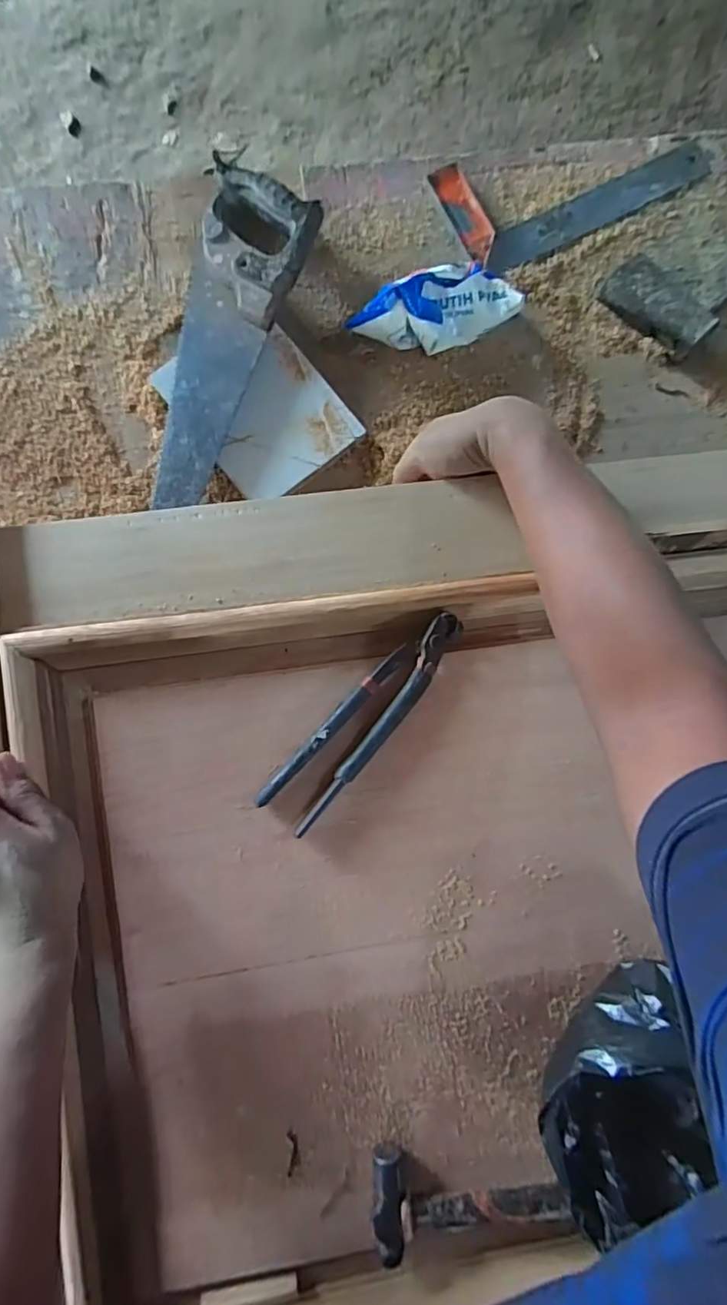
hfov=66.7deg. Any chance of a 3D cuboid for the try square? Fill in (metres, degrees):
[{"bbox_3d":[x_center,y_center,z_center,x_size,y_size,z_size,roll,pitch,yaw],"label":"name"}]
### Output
[{"bbox_3d":[0.232,-0.510,0.592,0.303,0.013,0.119,-26,87,-4],"label":"try square"}]

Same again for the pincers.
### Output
[{"bbox_3d":[0.004,0.052,0.452,0.048,0.019,0.212,42,85,1],"label":"pincers"}]

